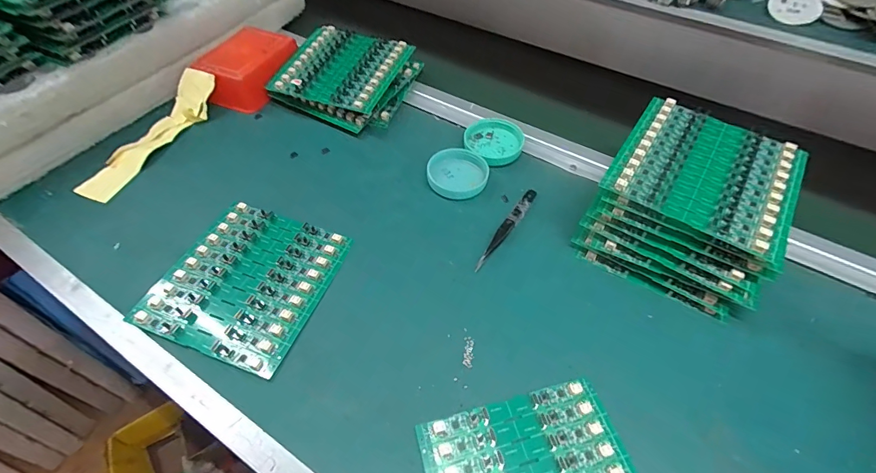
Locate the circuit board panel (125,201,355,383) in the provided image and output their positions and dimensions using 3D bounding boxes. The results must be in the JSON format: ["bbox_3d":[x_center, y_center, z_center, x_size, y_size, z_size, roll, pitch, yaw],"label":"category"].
[{"bbox_3d":[-0.164,0.035,0.346,0.130,0.010,0.137,16,55,12],"label":"circuit board panel"}]

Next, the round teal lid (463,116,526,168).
[{"bbox_3d":[0.064,-0.111,0.459,0.068,0.010,0.069,0,53,0],"label":"round teal lid"}]

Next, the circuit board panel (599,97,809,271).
[{"bbox_3d":[0.230,-0.058,0.339,0.138,0.013,0.136,29,58,20],"label":"circuit board panel"}]

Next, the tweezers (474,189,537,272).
[{"bbox_3d":[0.069,-0.010,0.386,0.013,0.008,0.115,27,58,19],"label":"tweezers"}]

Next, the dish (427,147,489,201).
[{"bbox_3d":[0.021,-0.069,0.424,0.062,0.014,0.062,4,53,3],"label":"dish"}]

